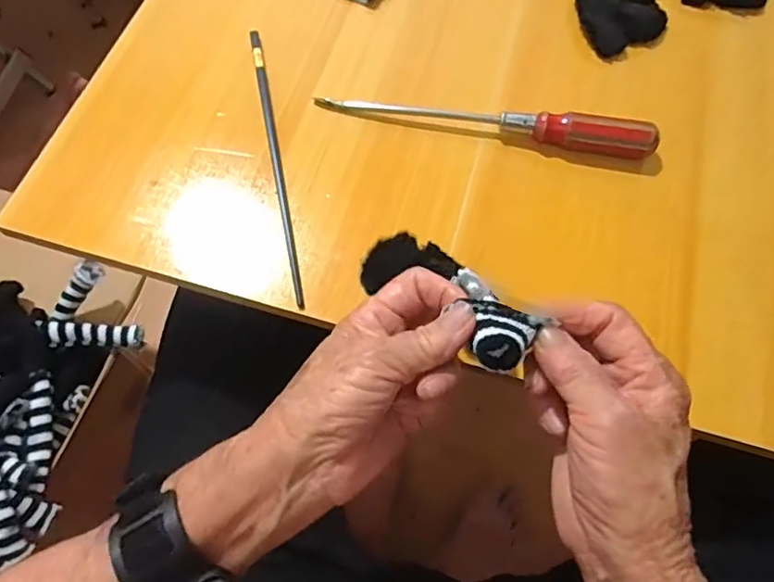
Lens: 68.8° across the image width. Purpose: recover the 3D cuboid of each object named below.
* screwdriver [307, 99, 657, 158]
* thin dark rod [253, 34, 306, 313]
[{"bbox_3d":[0.071,-0.128,0.411,0.240,0.025,0.024,11,65,7],"label":"screwdriver"},{"bbox_3d":[-0.080,-0.097,0.403,0.007,0.011,0.238,-11,64,-4],"label":"thin dark rod"}]

